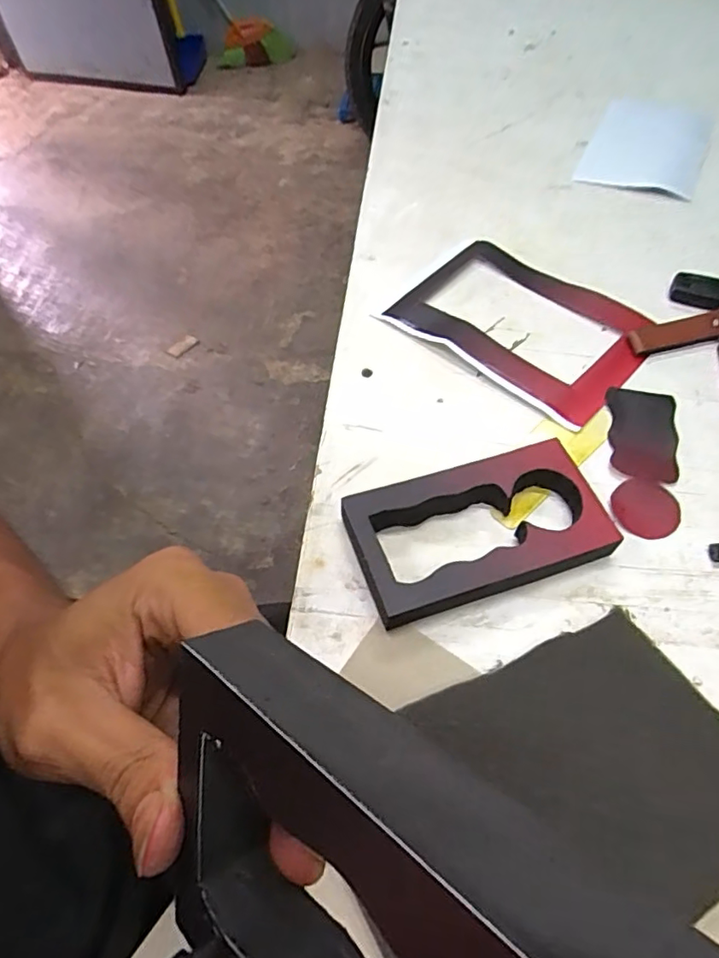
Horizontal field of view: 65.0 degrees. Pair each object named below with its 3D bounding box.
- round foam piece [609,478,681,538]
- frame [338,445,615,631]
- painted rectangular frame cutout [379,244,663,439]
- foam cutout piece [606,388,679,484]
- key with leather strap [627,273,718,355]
[{"bbox_3d":[0.181,0.018,0.356,0.039,0.005,0.039,-1,57,2],"label":"round foam piece"},{"bbox_3d":[0.071,0.031,0.345,0.145,0.026,0.082,-16,57,-7],"label":"frame"},{"bbox_3d":[0.130,-0.129,0.455,0.186,0.008,0.132,38,66,24],"label":"painted rectangular frame cutout"},{"bbox_3d":[0.195,-0.032,0.389,0.043,0.004,0.081,10,58,9],"label":"foam cutout piece"},{"bbox_3d":[0.281,-0.135,0.439,0.153,0.022,0.075,-4,56,0],"label":"key with leather strap"}]

